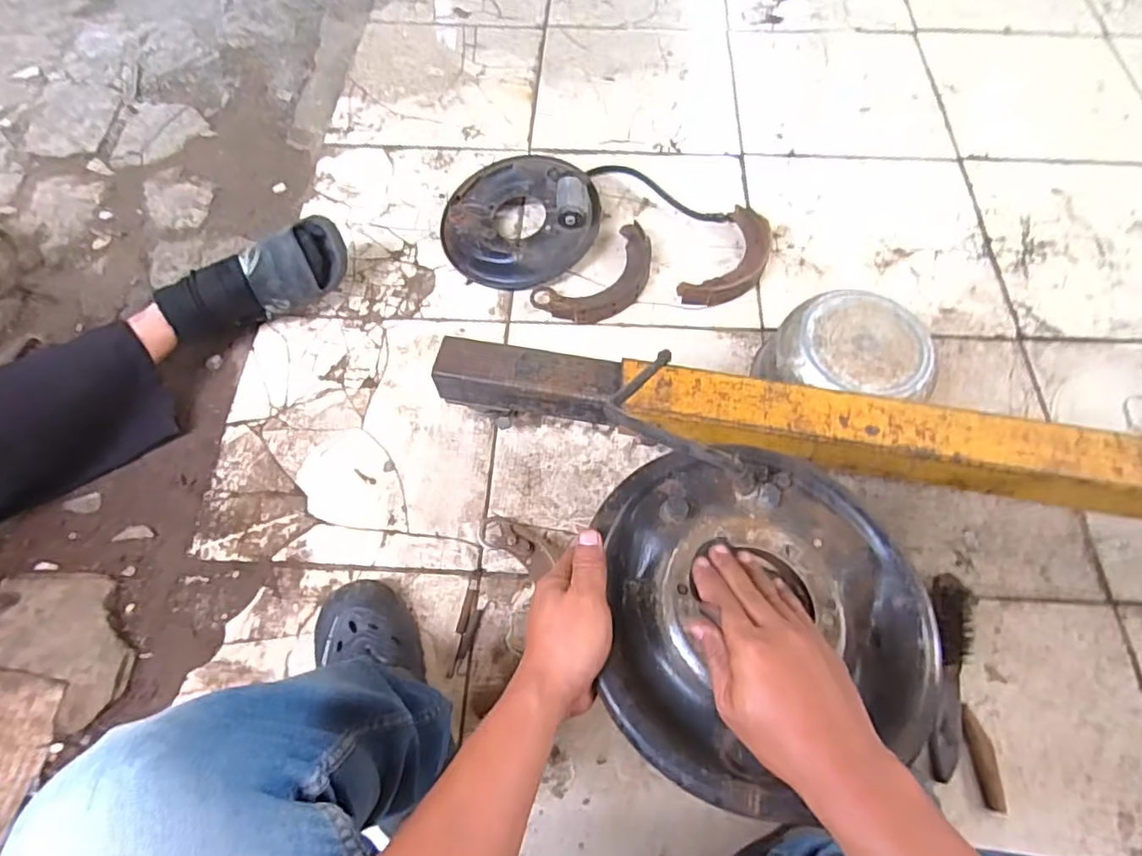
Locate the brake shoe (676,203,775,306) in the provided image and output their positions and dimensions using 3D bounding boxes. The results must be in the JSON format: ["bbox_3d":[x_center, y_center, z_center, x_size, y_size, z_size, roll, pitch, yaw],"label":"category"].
[{"bbox_3d":[0.271,-0.277,0.976,0.100,0.028,0.220,31,70,15],"label":"brake shoe"}]

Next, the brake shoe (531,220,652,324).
[{"bbox_3d":[0.052,-0.240,0.971,0.224,0.033,0.121,-36,69,-14],"label":"brake shoe"}]

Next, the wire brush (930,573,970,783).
[{"bbox_3d":[0.453,0.291,0.708,0.043,0.041,0.236,14,67,8],"label":"wire brush"}]

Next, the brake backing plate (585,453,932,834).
[{"bbox_3d":[0.148,0.135,0.444,0.240,0.055,0.249,-1,65,1],"label":"brake backing plate"}]

